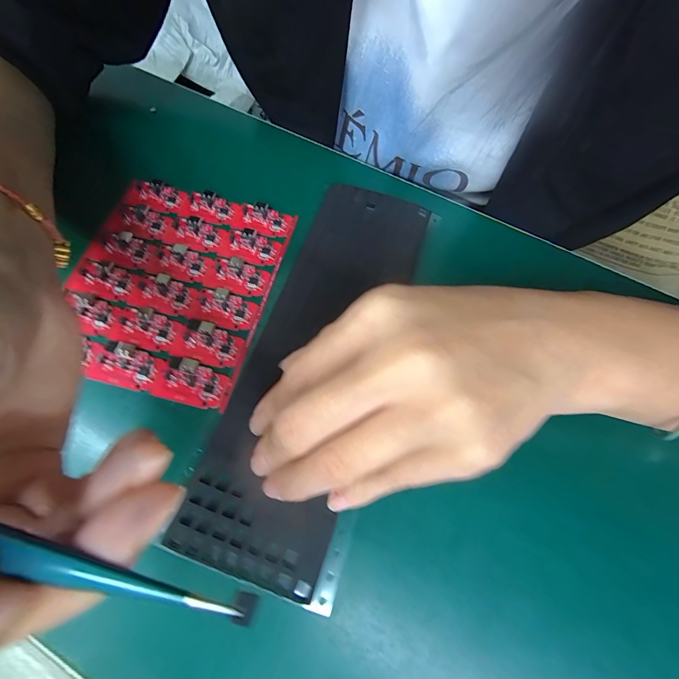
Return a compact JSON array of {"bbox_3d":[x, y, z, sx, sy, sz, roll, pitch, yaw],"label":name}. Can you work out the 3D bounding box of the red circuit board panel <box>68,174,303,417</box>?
[{"bbox_3d":[-0.098,-0.035,0.191,0.112,0.004,0.129,13,69,4],"label":"red circuit board panel"}]

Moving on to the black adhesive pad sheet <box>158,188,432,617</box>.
[{"bbox_3d":[-0.009,0.005,0.178,0.078,0.011,0.218,14,69,13],"label":"black adhesive pad sheet"}]

